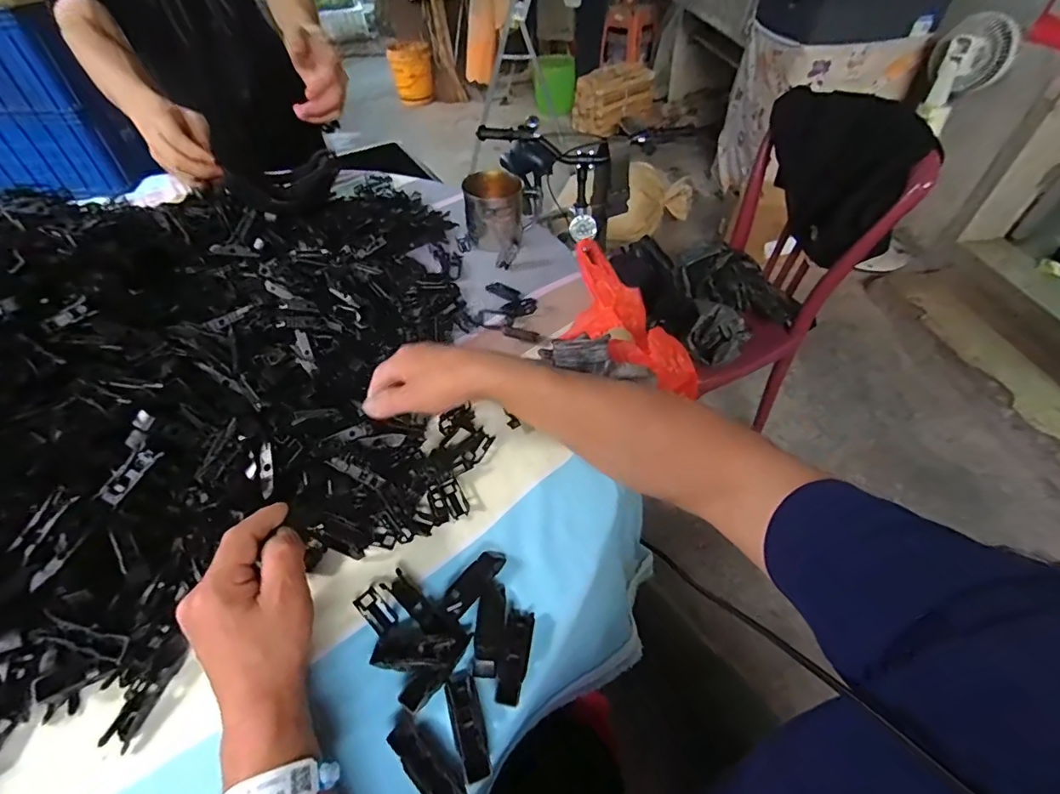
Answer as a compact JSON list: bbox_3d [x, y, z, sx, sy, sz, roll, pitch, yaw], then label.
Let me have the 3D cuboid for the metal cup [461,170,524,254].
[{"bbox_3d":[-0.055,-0.285,0.756,0.088,0.090,0.089,0,48,0],"label":"metal cup"}]

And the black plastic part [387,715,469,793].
[{"bbox_3d":[-0.070,0.251,0.332,0.066,0.007,0.022,35,56,26],"label":"black plastic part"}]

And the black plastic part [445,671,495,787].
[{"bbox_3d":[-0.044,0.233,0.350,0.020,0.008,0.067,-14,50,-13],"label":"black plastic part"}]

